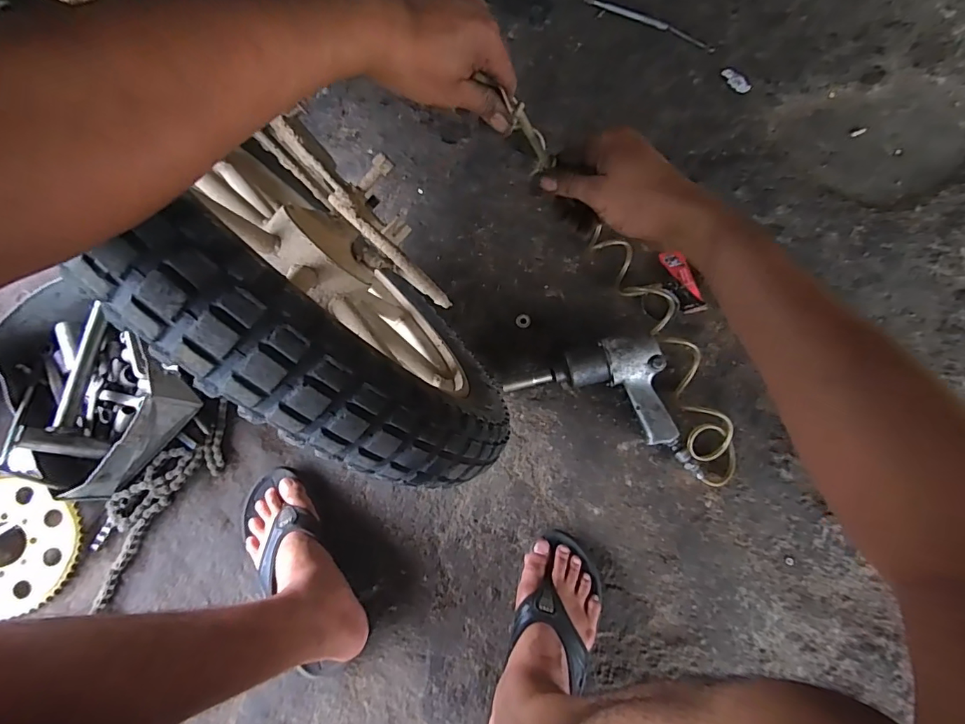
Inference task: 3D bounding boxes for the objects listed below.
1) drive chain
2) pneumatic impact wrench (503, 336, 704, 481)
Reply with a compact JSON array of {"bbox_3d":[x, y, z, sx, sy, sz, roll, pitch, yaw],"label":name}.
[{"bbox_3d":[-0.497,0.211,0.708,0.095,0.034,0.310,32,73,12],"label":"drive chain"},{"bbox_3d":[0.209,0.037,0.721,0.294,0.078,0.141,25,70,9],"label":"pneumatic impact wrench"}]

